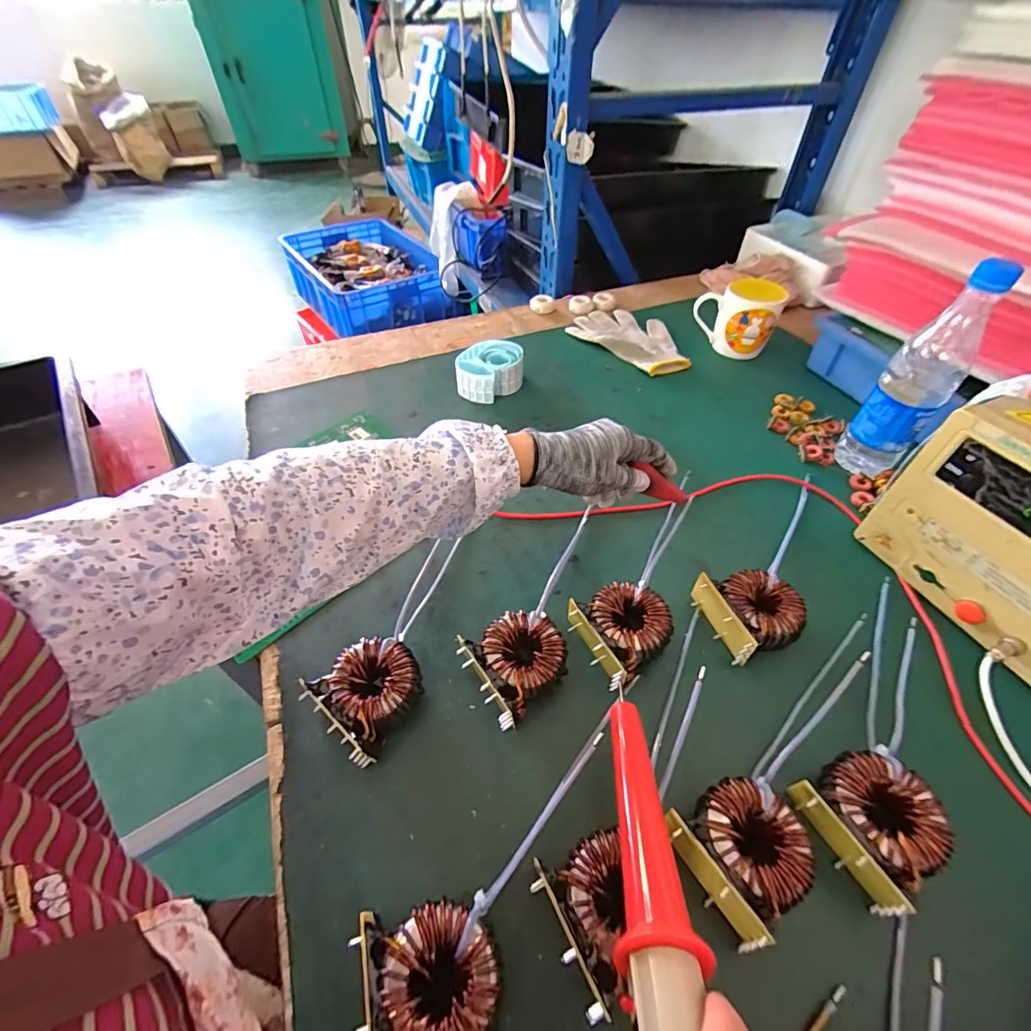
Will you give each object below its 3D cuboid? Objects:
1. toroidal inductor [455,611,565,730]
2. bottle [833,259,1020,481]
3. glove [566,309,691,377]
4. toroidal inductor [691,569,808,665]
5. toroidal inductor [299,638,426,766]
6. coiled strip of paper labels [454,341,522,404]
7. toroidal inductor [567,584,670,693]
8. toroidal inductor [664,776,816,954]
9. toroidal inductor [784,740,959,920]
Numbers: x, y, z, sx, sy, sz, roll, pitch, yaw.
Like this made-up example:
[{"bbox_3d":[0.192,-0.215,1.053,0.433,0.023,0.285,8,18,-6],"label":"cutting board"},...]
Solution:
[{"bbox_3d":[0.002,0.118,0.388,0.074,0.038,0.069,-28,55,-23],"label":"toroidal inductor"},{"bbox_3d":[0.423,-0.140,0.499,0.057,0.224,0.064,-36,58,-28],"label":"bottle"},{"bbox_3d":[0.195,-0.288,0.773,0.126,0.015,0.208,-33,57,-26],"label":"glove"},{"bbox_3d":[0.208,0.084,0.421,0.080,0.033,0.076,-13,50,-12],"label":"toroidal inductor"},{"bbox_3d":[-0.114,0.139,0.372,0.071,0.039,0.078,34,57,26],"label":"toroidal inductor"},{"bbox_3d":[-0.037,-0.205,0.674,0.094,0.048,0.089,-3,49,-3],"label":"coiled strip of paper labels"},{"bbox_3d":[0.093,0.099,0.408,0.077,0.036,0.075,-20,52,-17],"label":"toroidal inductor"},{"bbox_3d":[0.146,0.212,0.304,0.074,0.030,0.070,-26,54,-22],"label":"toroidal inductor"},{"bbox_3d":[0.238,0.204,0.315,0.078,0.037,0.076,-20,52,-17],"label":"toroidal inductor"}]

